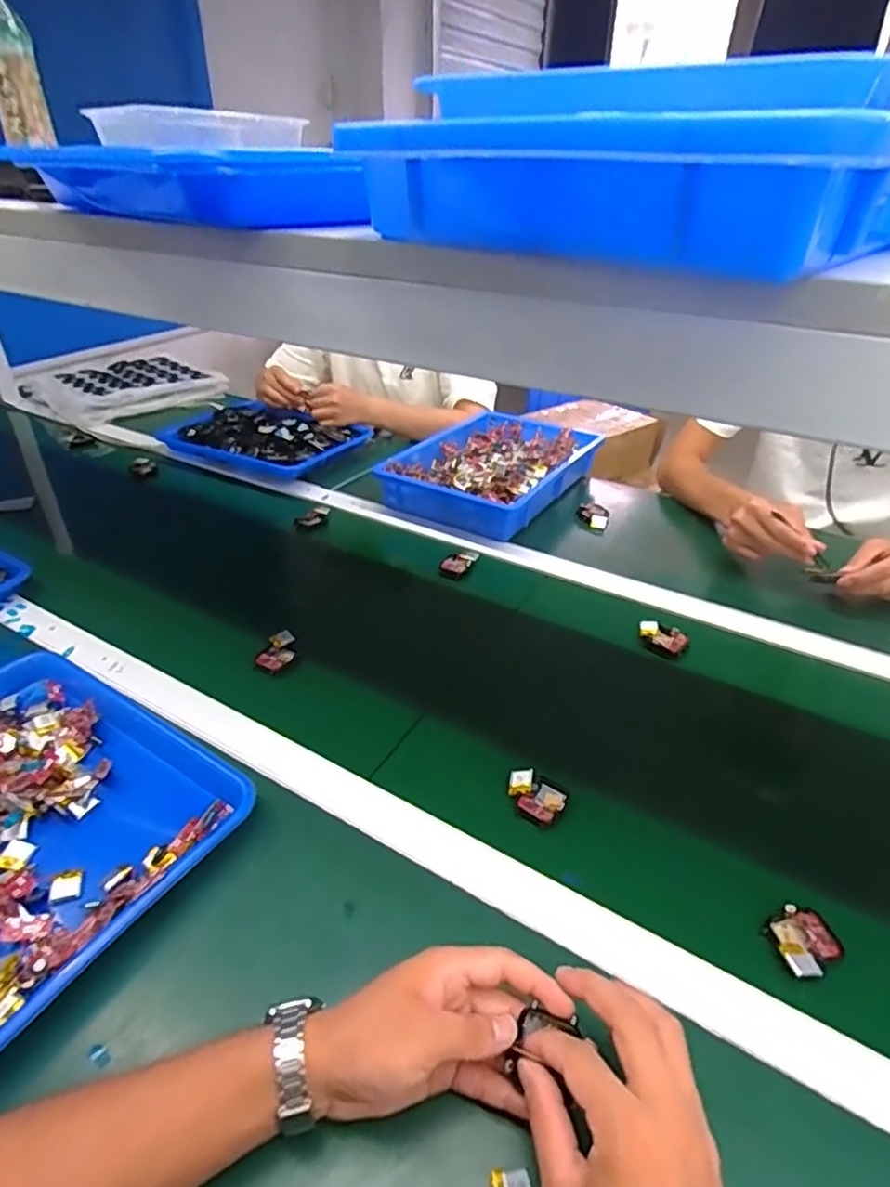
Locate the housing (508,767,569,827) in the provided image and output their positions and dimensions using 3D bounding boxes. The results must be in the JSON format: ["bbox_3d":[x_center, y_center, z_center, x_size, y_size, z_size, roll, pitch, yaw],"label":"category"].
[{"bbox_3d":[0.076,0.174,0.531,0.048,0.008,0.039,26,57,16],"label":"housing"}]

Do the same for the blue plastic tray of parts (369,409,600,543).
[{"bbox_3d":[0.079,-0.203,1.014,0.257,0.064,0.333,19,39,23],"label":"blue plastic tray of parts"}]

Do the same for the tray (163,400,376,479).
[{"bbox_3d":[-0.317,-0.273,1.112,0.319,0.057,0.209,17,38,21],"label":"tray"}]

